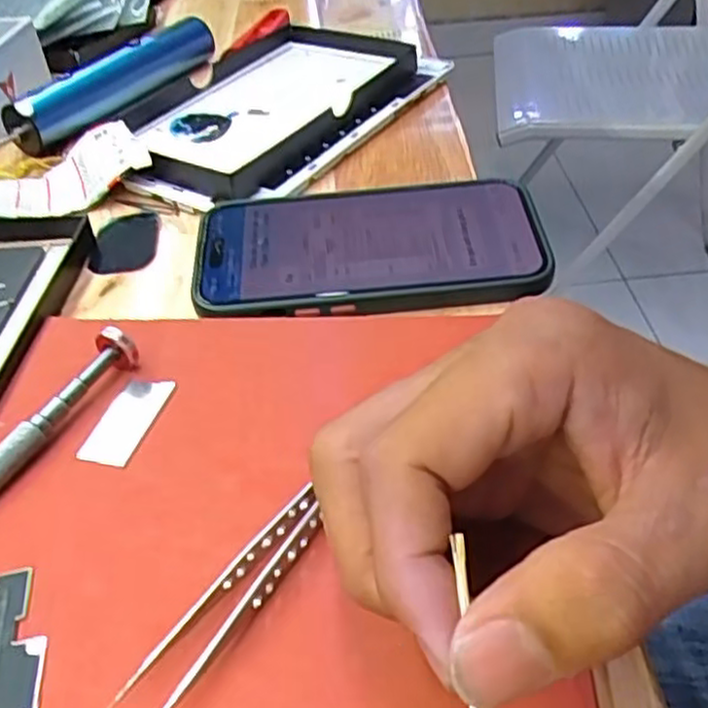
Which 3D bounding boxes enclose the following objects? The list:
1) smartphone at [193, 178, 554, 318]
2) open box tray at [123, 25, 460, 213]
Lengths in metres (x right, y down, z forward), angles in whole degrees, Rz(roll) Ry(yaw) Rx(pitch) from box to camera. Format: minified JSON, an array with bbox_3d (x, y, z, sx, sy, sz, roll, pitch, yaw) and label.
[{"bbox_3d":[0.006,-0.047,0.324,0.144,0.017,0.070,-6,42,-1],"label":"smartphone"},{"bbox_3d":[-0.051,-0.151,0.440,0.123,0.027,0.198,25,50,29],"label":"open box tray"}]

